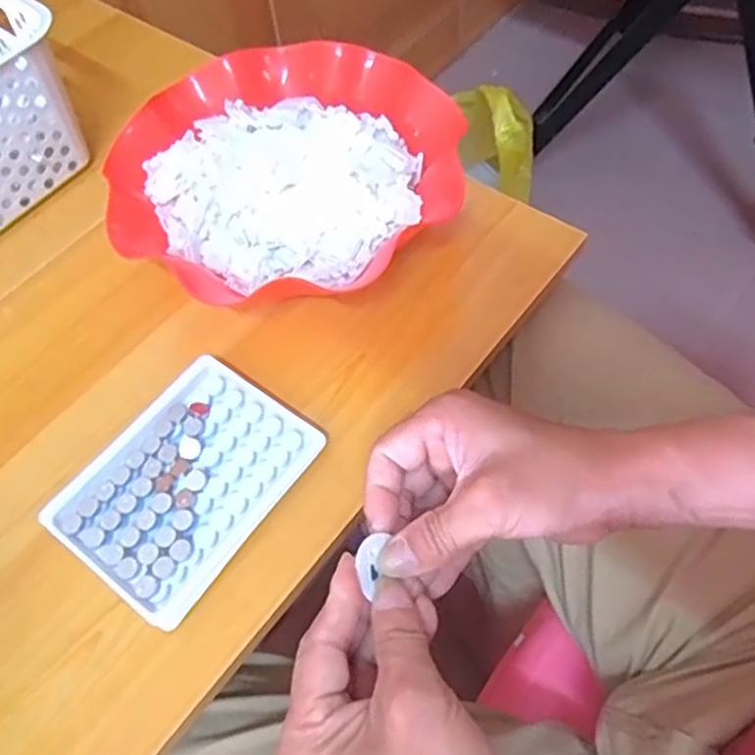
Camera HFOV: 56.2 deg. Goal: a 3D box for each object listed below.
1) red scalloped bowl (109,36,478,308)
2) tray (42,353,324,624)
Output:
[{"bbox_3d":[-0.061,-0.138,0.477,0.226,0.055,0.204,-19,59,-8],"label":"red scalloped bowl"},{"bbox_3d":[-0.105,0.058,0.395,0.097,0.022,0.130,31,66,21],"label":"tray"}]

